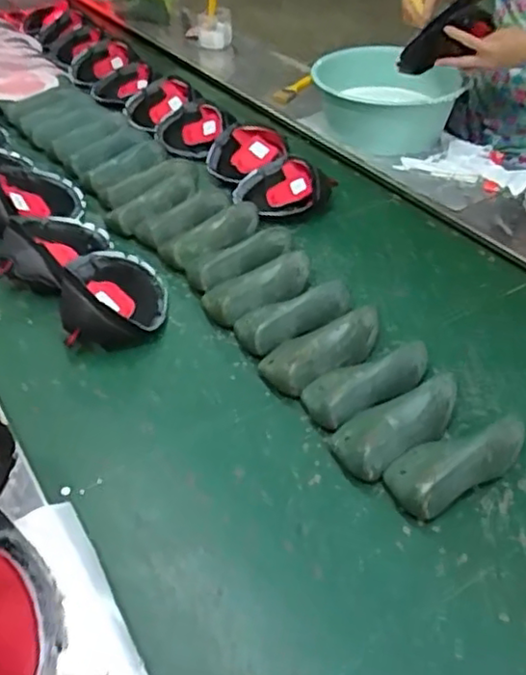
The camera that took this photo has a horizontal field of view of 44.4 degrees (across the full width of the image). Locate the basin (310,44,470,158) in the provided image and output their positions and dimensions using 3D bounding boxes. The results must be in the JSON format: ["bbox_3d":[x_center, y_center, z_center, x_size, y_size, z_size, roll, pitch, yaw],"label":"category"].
[{"bbox_3d":[0.252,-0.508,1.386,0.312,0.133,0.312,-1,41,1],"label":"basin"}]

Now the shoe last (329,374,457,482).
[{"bbox_3d":[0.162,0.102,0.763,0.176,0.056,0.082,-23,46,-24],"label":"shoe last"}]

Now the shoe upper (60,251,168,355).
[{"bbox_3d":[-0.206,-0.064,0.915,0.127,0.088,0.172,-3,41,0],"label":"shoe upper"}]

